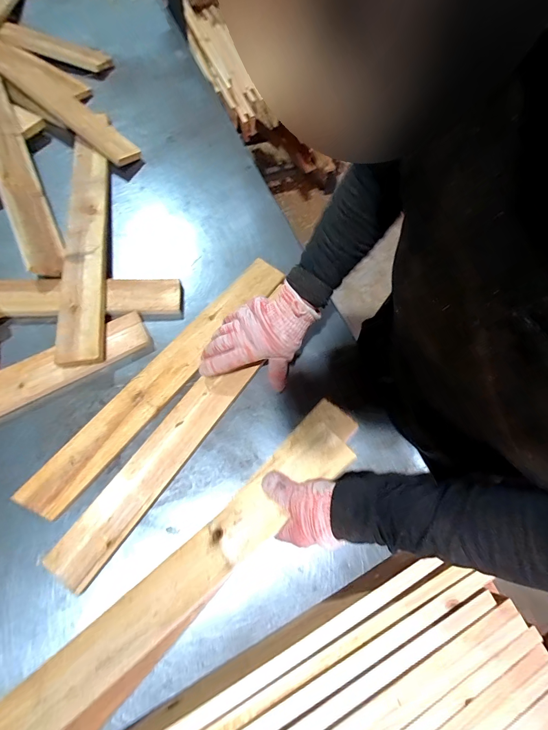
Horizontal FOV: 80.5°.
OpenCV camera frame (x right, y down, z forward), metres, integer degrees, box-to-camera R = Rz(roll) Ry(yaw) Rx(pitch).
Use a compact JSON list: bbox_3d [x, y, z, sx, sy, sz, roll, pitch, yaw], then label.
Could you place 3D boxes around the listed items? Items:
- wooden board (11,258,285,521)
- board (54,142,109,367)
[{"bbox_3d":[-0.154,0.003,0.478,0.068,0.014,0.468,34,69,13],"label":"wooden board"},{"bbox_3d":[-0.320,-0.218,0.549,0.074,0.024,0.475,-10,69,-8],"label":"board"}]

